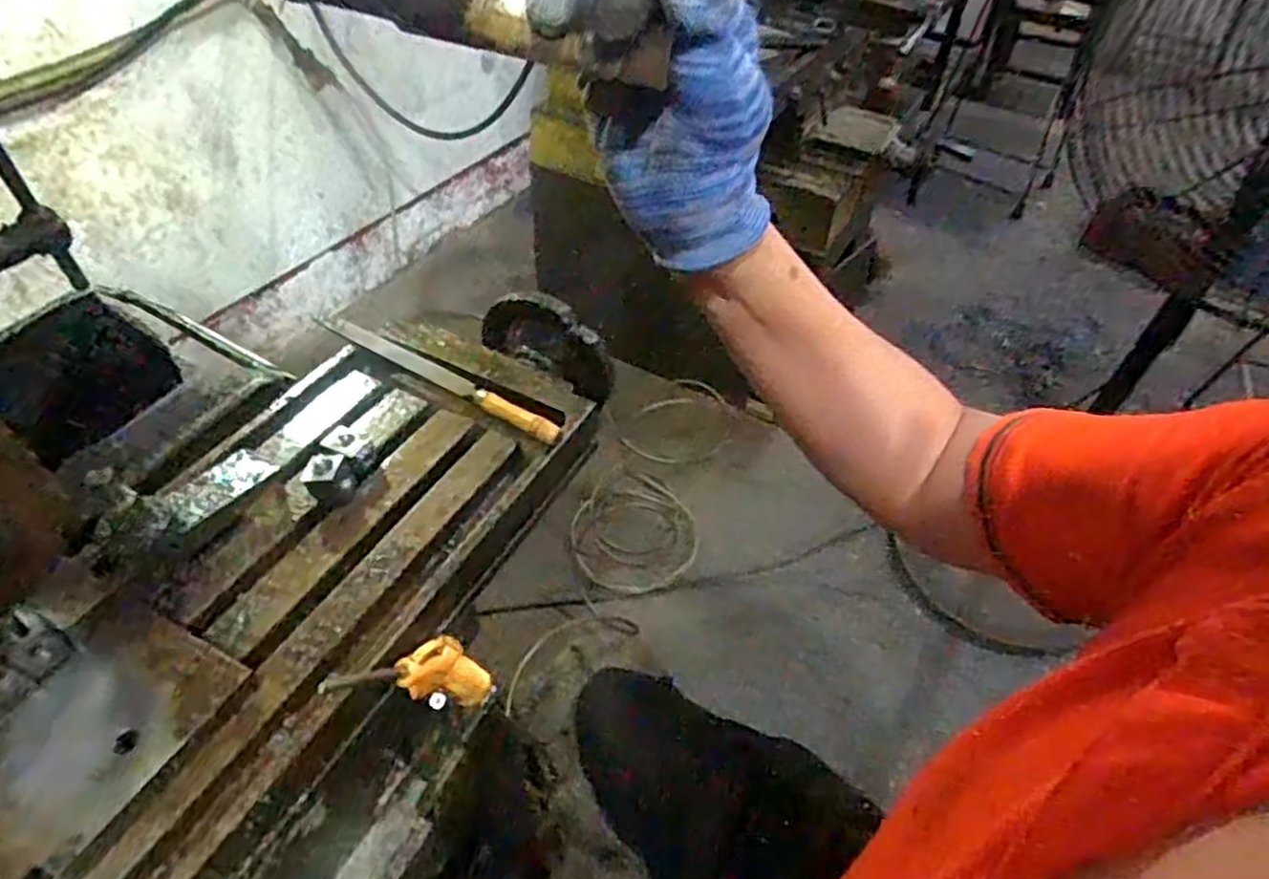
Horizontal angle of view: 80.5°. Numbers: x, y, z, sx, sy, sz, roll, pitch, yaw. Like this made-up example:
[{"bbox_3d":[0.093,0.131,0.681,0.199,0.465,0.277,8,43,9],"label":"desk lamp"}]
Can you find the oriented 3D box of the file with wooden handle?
[{"bbox_3d":[-0.176,-0.060,0.673,0.272,0.021,0.022,27,50,20],"label":"file with wooden handle"}]

